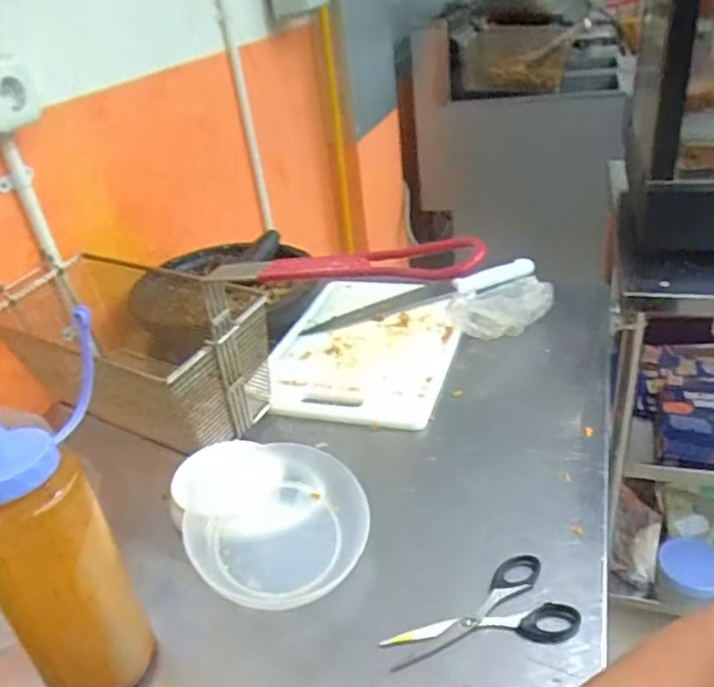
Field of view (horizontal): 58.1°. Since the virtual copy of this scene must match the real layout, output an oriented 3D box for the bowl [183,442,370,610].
[{"bbox_3d":[-0.070,0.167,0.591,0.141,0.049,0.153,-3,30,2],"label":"bowl"}]

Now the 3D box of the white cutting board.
[{"bbox_3d":[0.015,-0.010,0.900,0.241,0.018,0.336,5,32,16],"label":"white cutting board"}]

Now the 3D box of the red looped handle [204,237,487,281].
[{"bbox_3d":[-0.023,-0.062,0.515,0.276,0.017,0.043,2,28,38],"label":"red looped handle"}]

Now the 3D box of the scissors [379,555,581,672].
[{"bbox_3d":[0.095,0.221,0.521,0.149,0.008,0.079,-12,31,-13],"label":"scissors"}]

